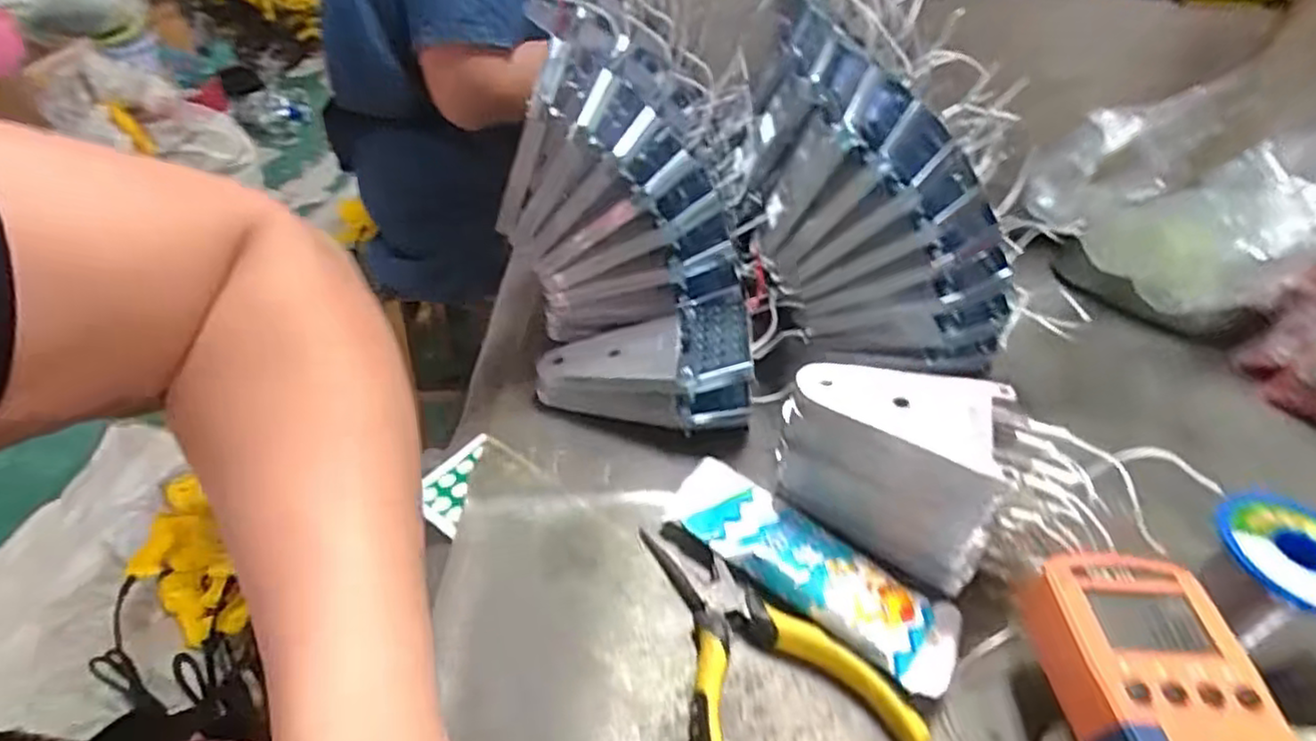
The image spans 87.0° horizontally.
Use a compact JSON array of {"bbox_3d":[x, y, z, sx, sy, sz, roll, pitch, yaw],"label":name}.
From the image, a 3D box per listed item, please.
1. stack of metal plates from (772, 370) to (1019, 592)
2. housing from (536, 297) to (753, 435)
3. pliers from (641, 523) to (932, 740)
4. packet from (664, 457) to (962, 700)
[{"bbox_3d":[0.116,0.045,0.355,0.102,0.078,0.064,15,42,12],"label":"stack of metal plates"},{"bbox_3d":[-0.010,-0.006,0.439,0.130,0.052,0.082,2,41,-2],"label":"housing"},{"bbox_3d":[0.037,0.125,0.315,0.096,0.015,0.143,-21,46,-21],"label":"pliers"},{"bbox_3d":[0.075,0.095,0.349,0.154,0.011,0.053,28,50,28],"label":"packet"}]

